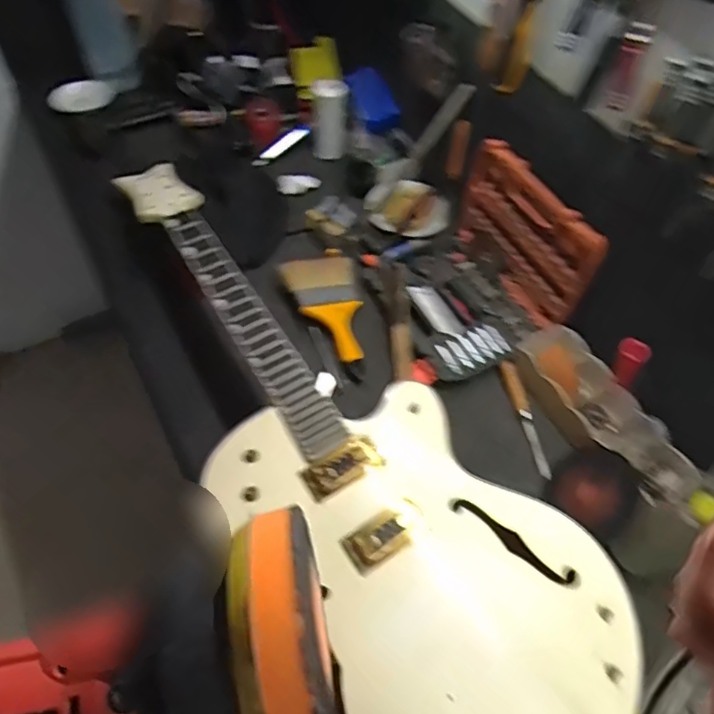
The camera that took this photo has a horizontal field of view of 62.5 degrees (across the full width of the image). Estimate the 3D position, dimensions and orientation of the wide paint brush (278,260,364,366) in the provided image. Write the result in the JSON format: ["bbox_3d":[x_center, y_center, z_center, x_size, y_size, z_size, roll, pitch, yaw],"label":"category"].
[{"bbox_3d":[-0.041,-0.078,0.904,0.109,0.012,0.192,-13,59,-11],"label":"wide paint brush"}]

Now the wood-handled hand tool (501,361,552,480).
[{"bbox_3d":[0.239,0.087,0.837,0.016,0.019,0.172,-12,74,-11],"label":"wood-handled hand tool"}]

